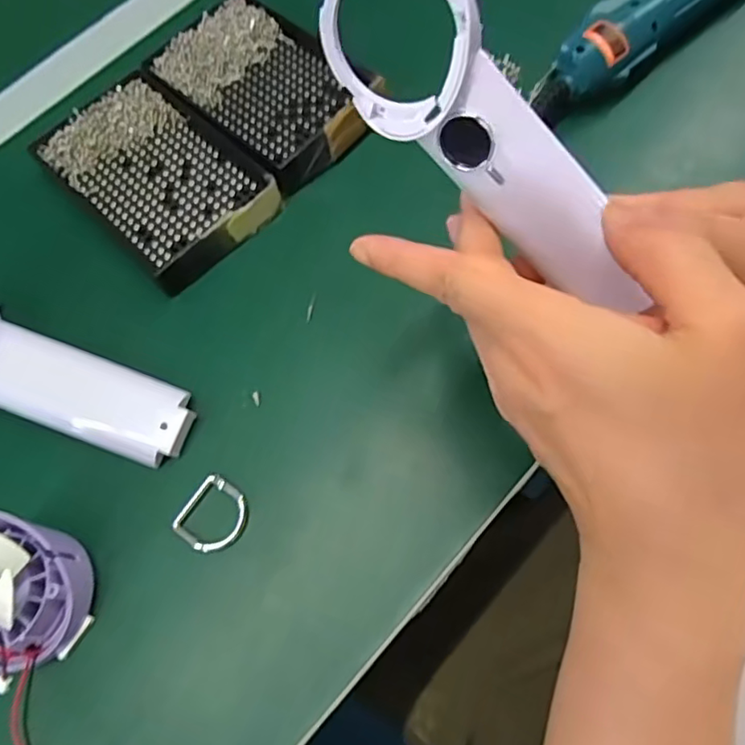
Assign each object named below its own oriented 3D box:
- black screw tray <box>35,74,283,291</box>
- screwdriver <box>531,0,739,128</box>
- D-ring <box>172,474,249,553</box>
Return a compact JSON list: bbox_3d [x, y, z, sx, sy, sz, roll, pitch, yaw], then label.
[{"bbox_3d":[-0.131,-0.121,0.364,0.138,0.022,0.085,41,77,18],"label":"black screw tray"},{"bbox_3d":[0.185,-0.231,0.379,0.223,0.034,0.038,-39,70,-10],"label":"screwdriver"},{"bbox_3d":[-0.078,0.071,0.298,0.031,0.004,0.034,33,75,16],"label":"D-ring"}]

